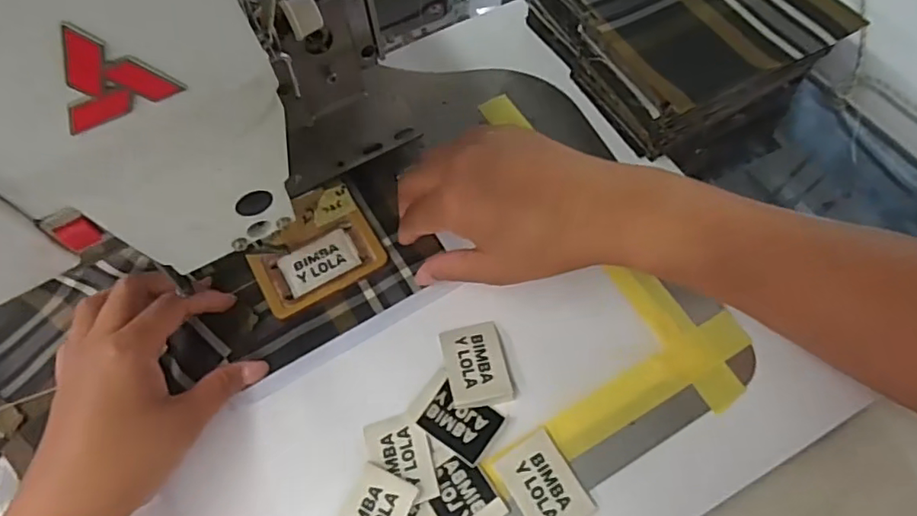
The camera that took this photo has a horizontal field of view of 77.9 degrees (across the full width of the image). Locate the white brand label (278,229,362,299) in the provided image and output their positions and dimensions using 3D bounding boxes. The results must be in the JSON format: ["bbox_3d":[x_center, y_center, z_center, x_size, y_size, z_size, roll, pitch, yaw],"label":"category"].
[{"bbox_3d":[-0.092,0.002,0.377,0.049,0.004,0.031,-27,64,-11],"label":"white brand label"}]

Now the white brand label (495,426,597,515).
[{"bbox_3d":[0.047,0.122,0.305,0.035,0.007,0.049,-29,64,-12],"label":"white brand label"}]

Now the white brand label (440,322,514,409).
[{"bbox_3d":[0.011,0.062,0.337,0.036,0.005,0.050,-8,56,-8],"label":"white brand label"}]

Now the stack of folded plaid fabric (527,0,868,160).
[{"bbox_3d":[0.160,-0.181,0.418,0.159,0.065,0.175,-27,73,-9],"label":"stack of folded plaid fabric"}]

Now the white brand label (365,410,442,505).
[{"bbox_3d":[-0.031,0.112,0.314,0.031,0.004,0.049,-18,58,-6],"label":"white brand label"}]

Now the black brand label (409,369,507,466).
[{"bbox_3d":[-0.001,0.091,0.323,0.047,0.005,0.033,34,67,17],"label":"black brand label"}]

